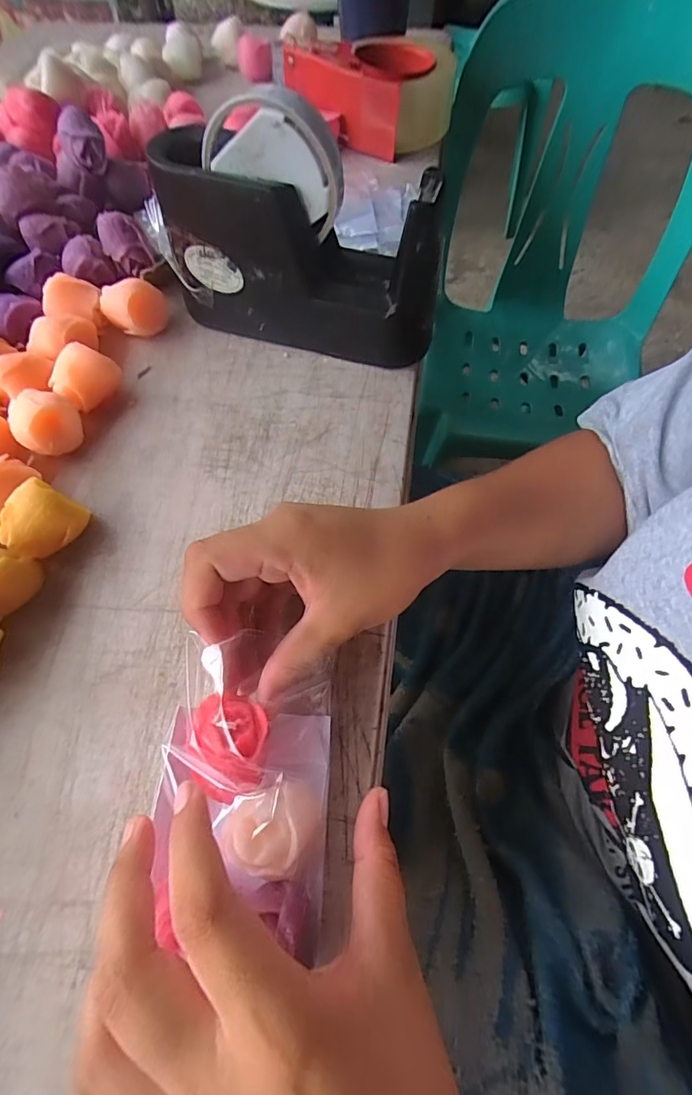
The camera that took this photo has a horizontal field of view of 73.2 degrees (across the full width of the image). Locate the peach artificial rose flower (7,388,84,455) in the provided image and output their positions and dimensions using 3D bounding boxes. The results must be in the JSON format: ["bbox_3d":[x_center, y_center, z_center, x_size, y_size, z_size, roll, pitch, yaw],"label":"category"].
[{"bbox_3d":[-0.187,-0.077,0.292,0.031,0.037,0.037,40,70,17],"label":"peach artificial rose flower"}]

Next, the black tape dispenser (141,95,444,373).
[{"bbox_3d":[-0.027,-0.196,0.296,0.180,0.120,0.056,16,65,7],"label":"black tape dispenser"}]

